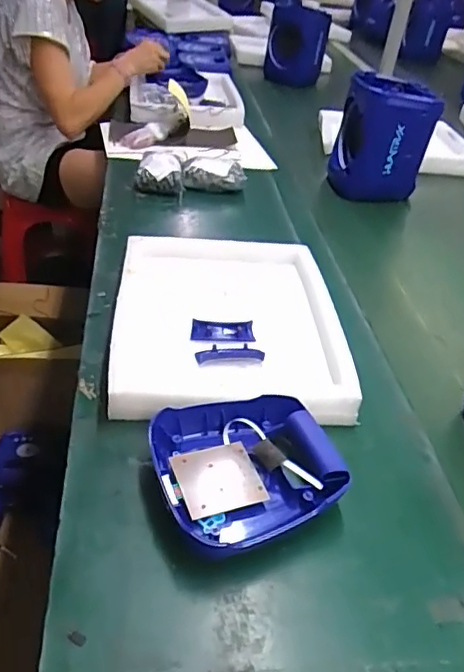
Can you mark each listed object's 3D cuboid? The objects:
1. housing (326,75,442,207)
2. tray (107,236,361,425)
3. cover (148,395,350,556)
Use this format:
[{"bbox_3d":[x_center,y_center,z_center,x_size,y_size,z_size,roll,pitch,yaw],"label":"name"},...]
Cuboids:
[{"bbox_3d":[0.313,-0.414,1.187,0.190,0.214,0.139,14,39,7],"label":"housing"},{"bbox_3d":[-0.007,-0.028,0.768,0.291,0.042,0.372,3,39,-7],"label":"tray"},{"bbox_3d":[0.019,0.131,0.568,0.185,0.045,0.155,-8,41,-19],"label":"cover"}]

